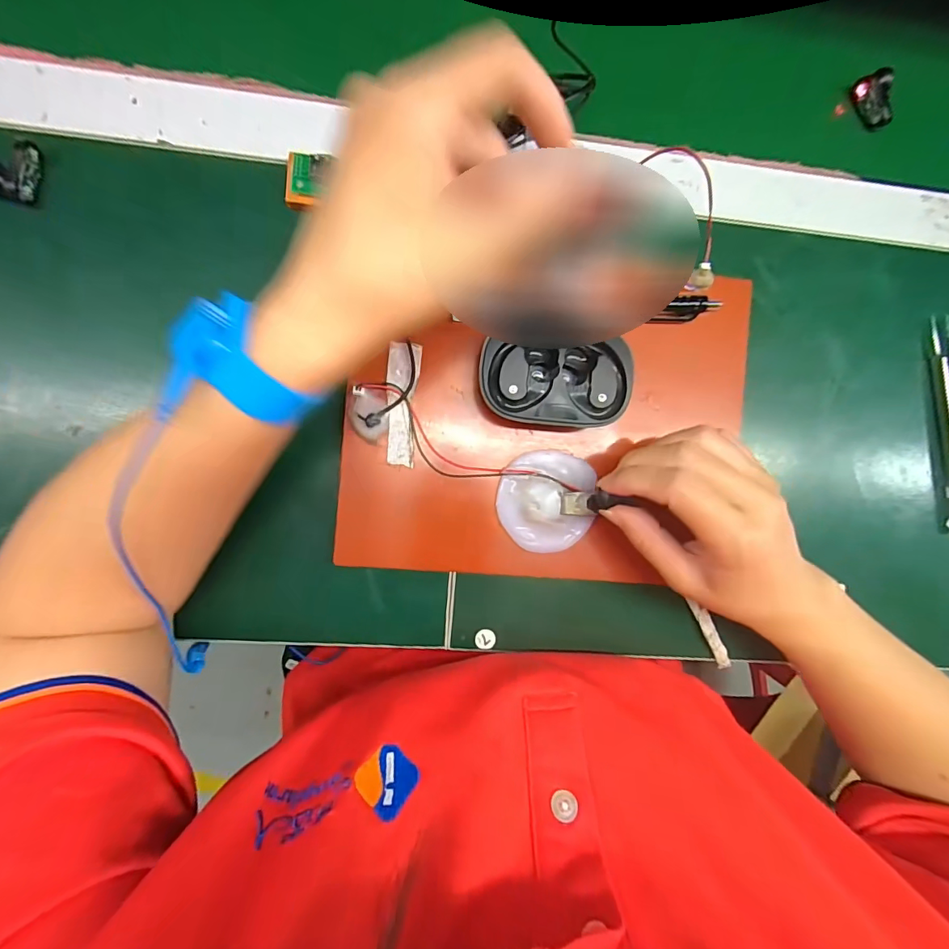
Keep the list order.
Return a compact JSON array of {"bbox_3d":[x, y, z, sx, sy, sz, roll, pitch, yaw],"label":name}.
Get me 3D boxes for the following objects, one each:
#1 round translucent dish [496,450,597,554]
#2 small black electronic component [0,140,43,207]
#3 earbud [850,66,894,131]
[{"bbox_3d":[0.044,0.016,0.284,0.058,0.015,0.061,0,90,-6],"label":"round translucent dish"},{"bbox_3d":[-0.265,-0.174,0.267,0.022,0.014,0.034,11,89,-6],"label":"small black electronic component"},{"bbox_3d":[0.275,-0.255,0.315,0.020,0.015,0.035,-30,93,-5],"label":"earbud"}]

